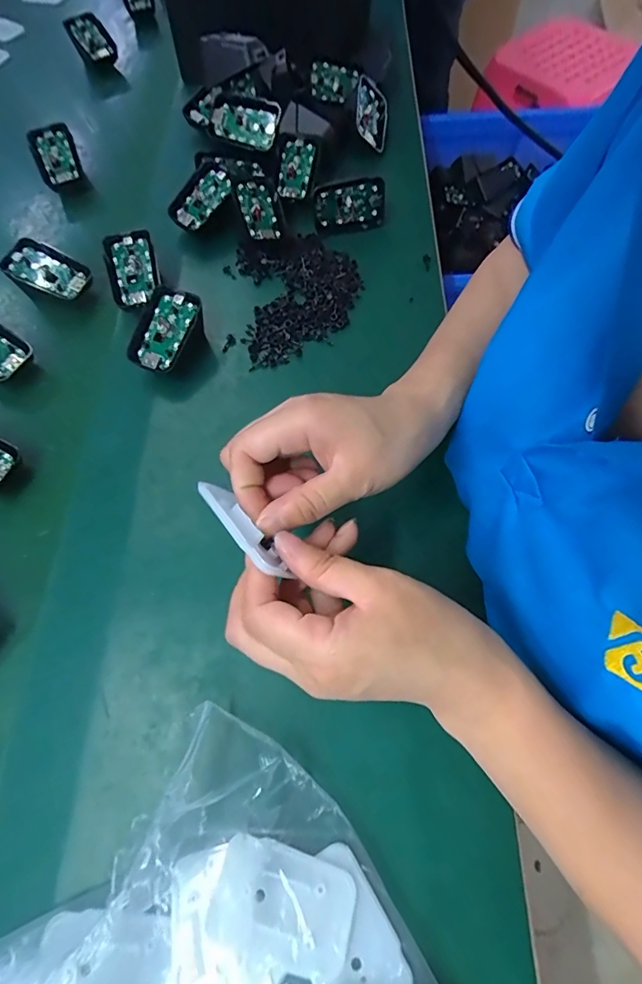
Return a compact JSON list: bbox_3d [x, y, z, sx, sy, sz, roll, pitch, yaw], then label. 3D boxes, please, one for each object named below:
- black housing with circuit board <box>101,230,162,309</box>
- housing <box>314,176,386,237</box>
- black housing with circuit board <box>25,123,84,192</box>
[{"bbox_3d":[-0.164,-0.193,0.399,0.040,0.012,0.066,-14,84,-4],"label":"black housing with circuit board"},{"bbox_3d":[0.029,-0.278,0.446,0.069,0.043,0.008,-14,49,-4],"label":"housing"},{"bbox_3d":[-0.279,-0.356,0.483,0.046,0.013,0.073,-26,86,-1],"label":"black housing with circuit board"}]

